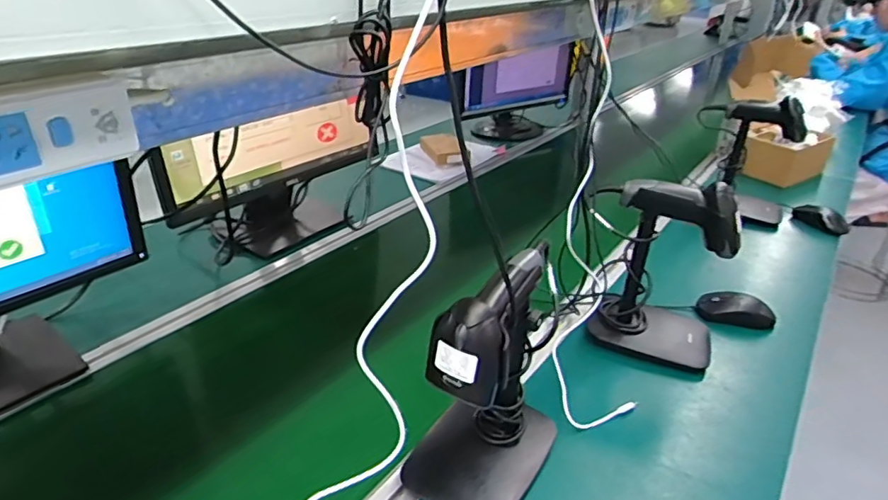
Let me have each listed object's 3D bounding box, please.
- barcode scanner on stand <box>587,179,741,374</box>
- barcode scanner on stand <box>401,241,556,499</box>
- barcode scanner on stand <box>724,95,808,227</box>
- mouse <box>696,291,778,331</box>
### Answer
[{"bbox_3d":[0.300,0.022,0.747,0.158,0.229,0.124,13,31,19],"label":"barcode scanner on stand"},{"bbox_3d":[0.049,0.128,0.548,0.112,0.230,0.158,21,34,30],"label":"barcode scanner on stand"},{"bbox_3d":[0.640,-0.192,1.151,0.166,0.234,0.118,17,32,25],"label":"barcode scanner on stand"},{"bbox_3d":[0.450,0.091,0.859,0.101,0.030,0.060,8,29,9],"label":"mouse"}]

